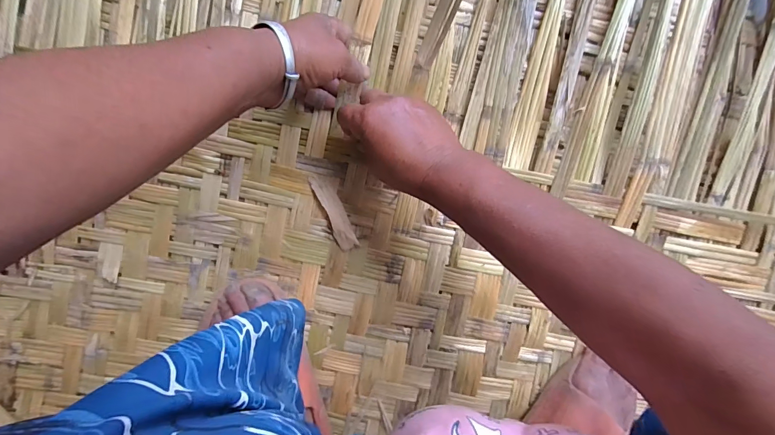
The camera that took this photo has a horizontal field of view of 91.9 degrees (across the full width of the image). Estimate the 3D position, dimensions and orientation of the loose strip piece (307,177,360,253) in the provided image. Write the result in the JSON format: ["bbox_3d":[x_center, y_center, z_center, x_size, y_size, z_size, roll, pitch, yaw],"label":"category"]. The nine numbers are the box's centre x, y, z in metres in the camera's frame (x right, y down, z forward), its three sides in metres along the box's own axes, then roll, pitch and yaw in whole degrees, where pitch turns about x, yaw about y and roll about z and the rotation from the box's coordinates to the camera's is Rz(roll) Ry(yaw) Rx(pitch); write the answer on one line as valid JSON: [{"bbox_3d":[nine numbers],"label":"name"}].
[{"bbox_3d":[-0.057,-0.005,0.401,0.026,0.010,0.084,-18,98,0],"label":"loose strip piece"}]

